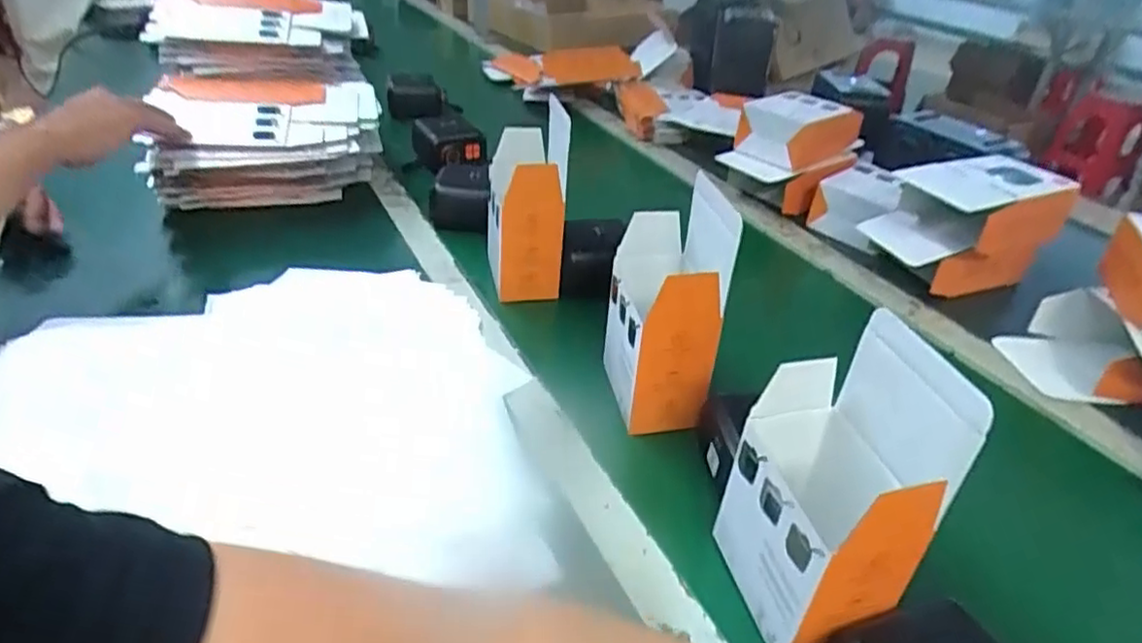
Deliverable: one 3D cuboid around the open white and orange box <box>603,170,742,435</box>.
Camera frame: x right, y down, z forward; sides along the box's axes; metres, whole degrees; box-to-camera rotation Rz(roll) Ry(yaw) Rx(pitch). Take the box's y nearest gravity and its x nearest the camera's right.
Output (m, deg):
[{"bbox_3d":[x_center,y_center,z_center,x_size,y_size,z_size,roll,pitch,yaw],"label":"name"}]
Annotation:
[{"bbox_3d":[0.072,-0.018,0.541,0.073,0.182,0.109,2,32,-5],"label":"open white and orange box"}]

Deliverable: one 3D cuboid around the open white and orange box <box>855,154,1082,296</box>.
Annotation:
[{"bbox_3d":[0.429,-0.102,0.748,0.171,0.135,0.119,-8,34,-21],"label":"open white and orange box"}]

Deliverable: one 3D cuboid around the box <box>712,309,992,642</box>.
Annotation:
[{"bbox_3d":[0.146,0.097,0.382,0.075,0.176,0.113,-2,33,-12],"label":"box"}]

